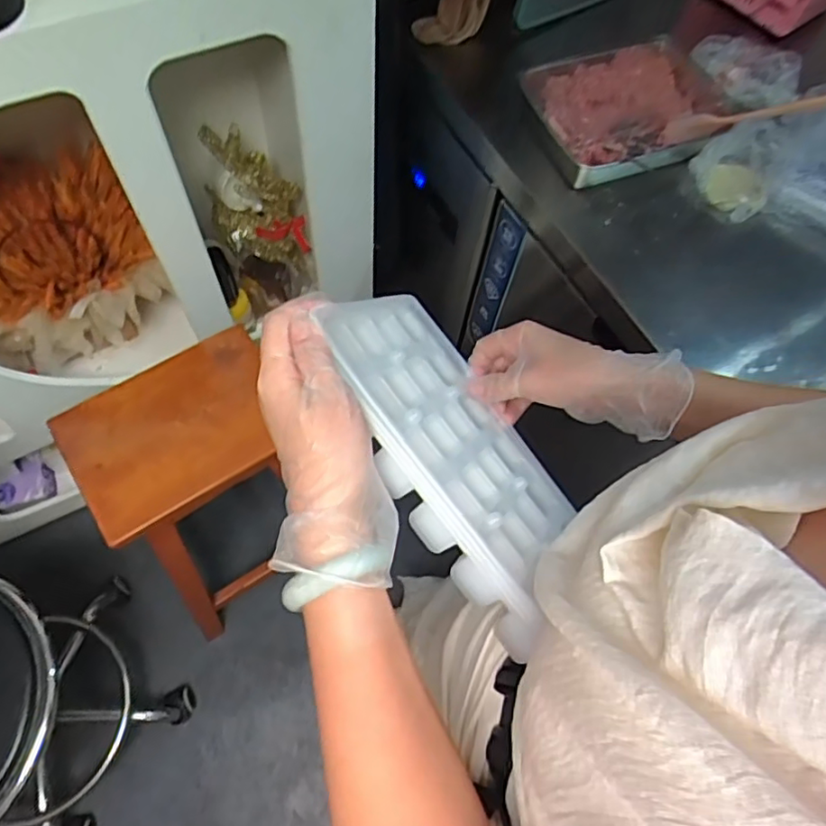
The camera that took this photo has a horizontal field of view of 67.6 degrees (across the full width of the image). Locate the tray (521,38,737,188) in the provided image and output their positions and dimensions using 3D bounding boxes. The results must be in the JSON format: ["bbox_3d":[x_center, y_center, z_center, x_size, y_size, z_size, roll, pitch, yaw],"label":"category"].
[{"bbox_3d":[0.306,-0.425,0.859,0.266,0.065,0.184,-21,69,-14],"label":"tray"}]

